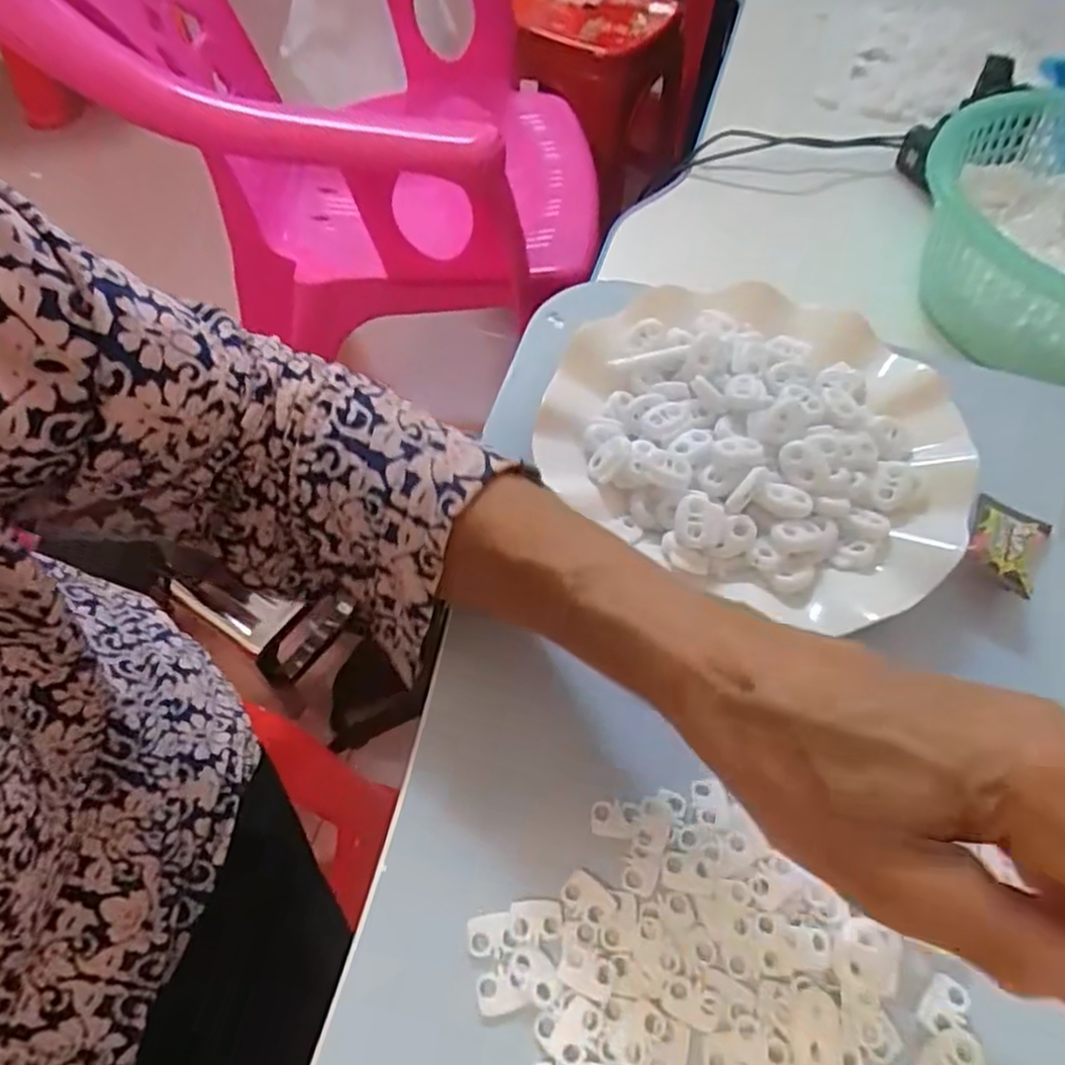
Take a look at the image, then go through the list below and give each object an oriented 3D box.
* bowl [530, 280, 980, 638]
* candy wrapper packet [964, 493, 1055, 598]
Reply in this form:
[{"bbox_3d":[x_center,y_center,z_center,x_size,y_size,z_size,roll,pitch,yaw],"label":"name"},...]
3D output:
[{"bbox_3d":[0.101,-0.044,0.333,0.181,0.028,0.156,30,60,18],"label":"bowl"},{"bbox_3d":[0.205,0.003,0.320,0.031,0.011,0.049,31,60,18],"label":"candy wrapper packet"}]

